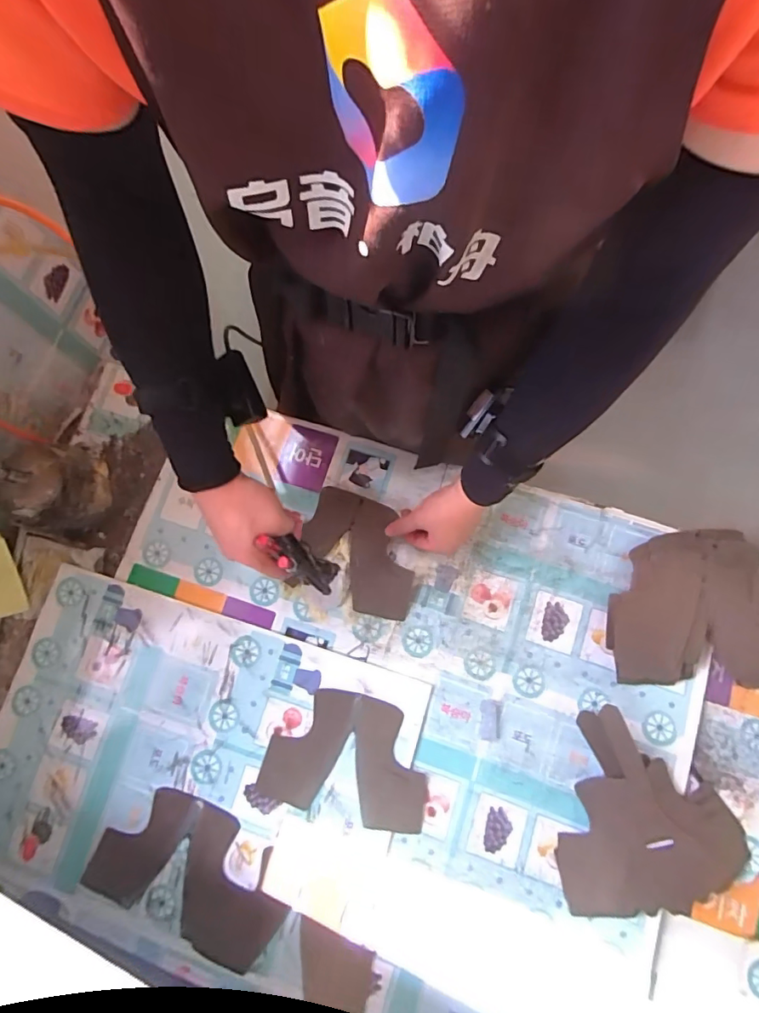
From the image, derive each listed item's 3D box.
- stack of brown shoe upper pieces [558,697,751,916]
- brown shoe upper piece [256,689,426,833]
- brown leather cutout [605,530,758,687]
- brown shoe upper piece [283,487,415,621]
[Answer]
[{"bbox_3d":[0.299,0.335,0.560,0.211,0.049,0.209,-12,78,1],"label":"stack of brown shoe upper pieces"},{"bbox_3d":[-0.037,0.304,0.605,0.196,0.008,0.139,12,80,6],"label":"brown shoe upper piece"},{"bbox_3d":[0.396,0.123,0.607,0.227,0.033,0.181,1,79,4],"label":"brown leather cutout"},{"bbox_3d":[-0.025,0.064,0.658,0.161,0.025,0.138,24,79,5],"label":"brown shoe upper piece"}]

